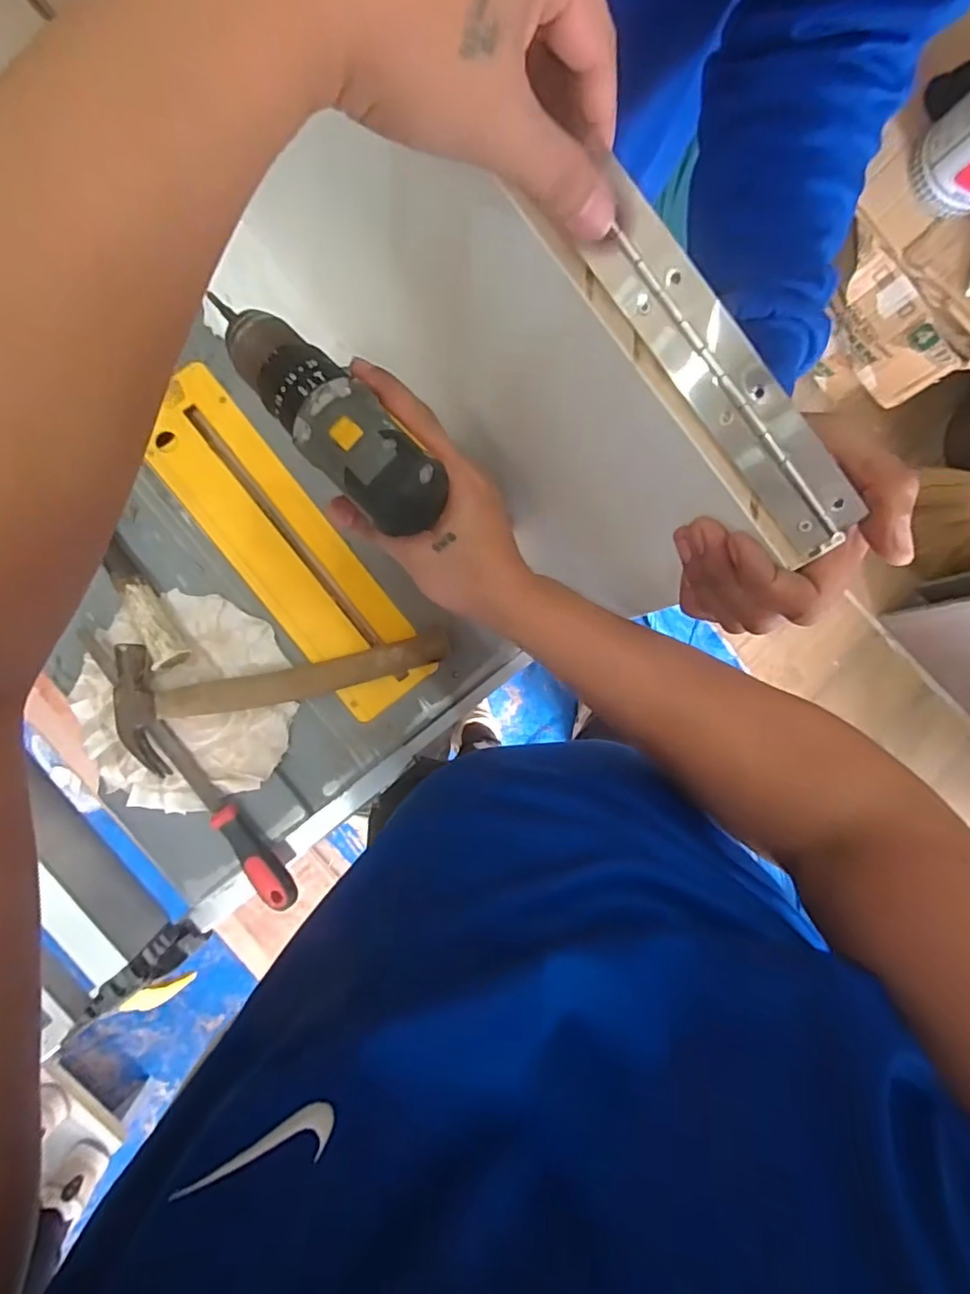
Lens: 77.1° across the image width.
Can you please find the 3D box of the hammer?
[{"bbox_3d":[-0.172,0.038,0.556,0.278,0.034,0.117,-9,92,-4],"label":"hammer"}]

